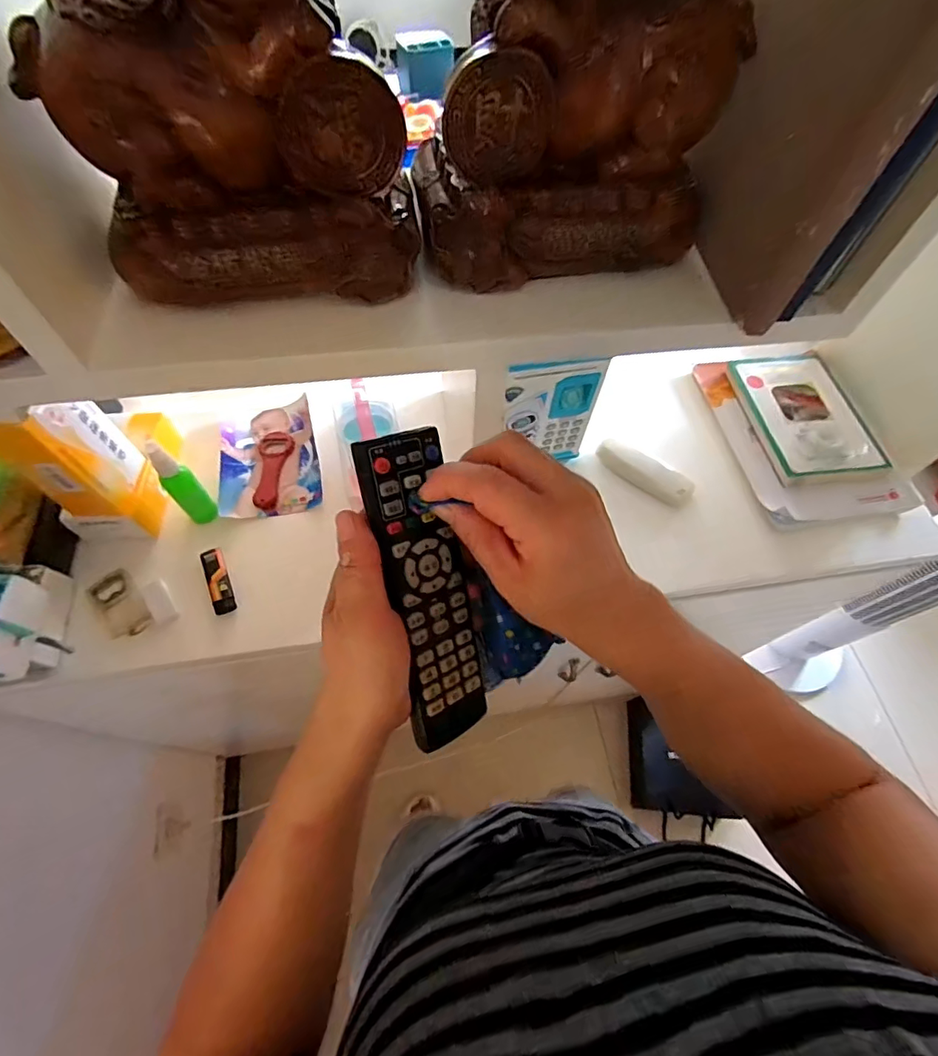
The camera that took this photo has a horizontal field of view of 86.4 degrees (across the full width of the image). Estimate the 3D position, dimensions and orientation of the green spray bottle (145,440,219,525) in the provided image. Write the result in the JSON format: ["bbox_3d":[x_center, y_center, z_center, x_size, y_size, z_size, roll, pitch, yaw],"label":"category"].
[{"bbox_3d":[-0.319,-0.046,0.560,0.029,0.120,0.031,11,61,3],"label":"green spray bottle"}]

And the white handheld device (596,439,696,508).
[{"bbox_3d":[0.227,-0.070,0.653,0.129,0.040,0.032,31,64,14],"label":"white handheld device"}]

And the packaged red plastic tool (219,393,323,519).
[{"bbox_3d":[-0.260,-0.092,0.653,0.119,0.017,0.170,-11,62,-8],"label":"packaged red plastic tool"}]

